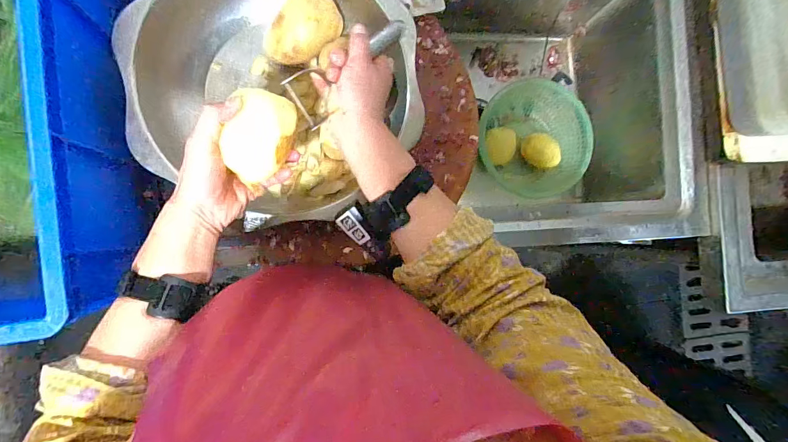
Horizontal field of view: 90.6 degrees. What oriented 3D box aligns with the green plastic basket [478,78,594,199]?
[{"bbox_3d":[0.324,-0.193,0.888,0.260,0.127,0.238,0,89,-8],"label":"green plastic basket"}]

